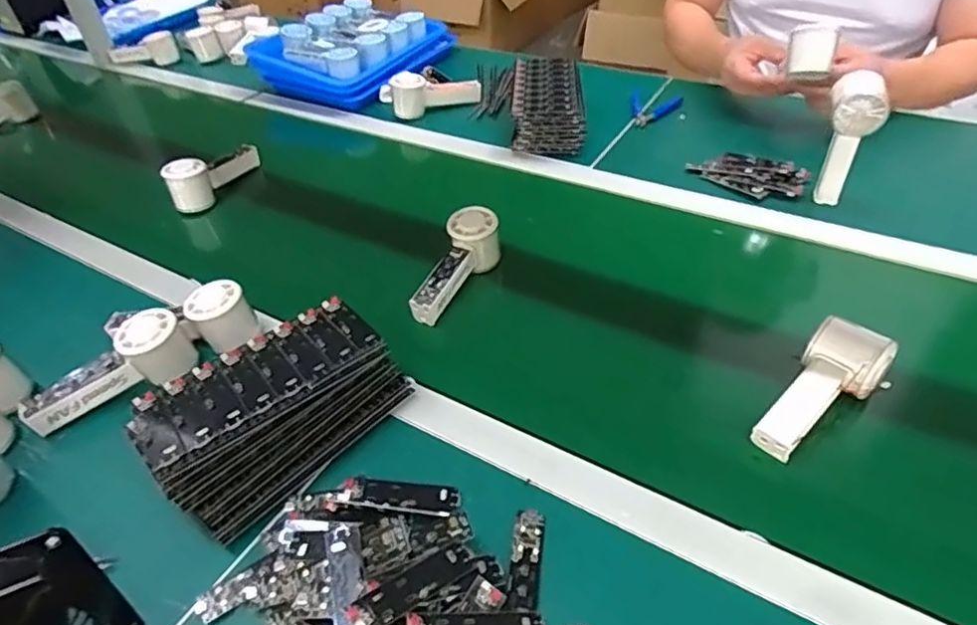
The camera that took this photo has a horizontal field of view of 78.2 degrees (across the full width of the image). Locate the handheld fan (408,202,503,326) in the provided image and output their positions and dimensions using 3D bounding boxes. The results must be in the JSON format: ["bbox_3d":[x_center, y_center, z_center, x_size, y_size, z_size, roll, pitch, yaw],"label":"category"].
[{"bbox_3d":[-0.037,-0.050,0.673,0.047,0.052,0.151,19,61,24],"label":"handheld fan"}]

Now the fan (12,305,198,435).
[{"bbox_3d":[-0.357,0.060,0.567,0.149,0.069,0.047,-34,50,-27],"label":"fan"}]

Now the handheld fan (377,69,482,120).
[{"bbox_3d":[-0.105,-0.378,1.027,0.181,0.058,0.081,-2,43,4],"label":"handheld fan"}]

